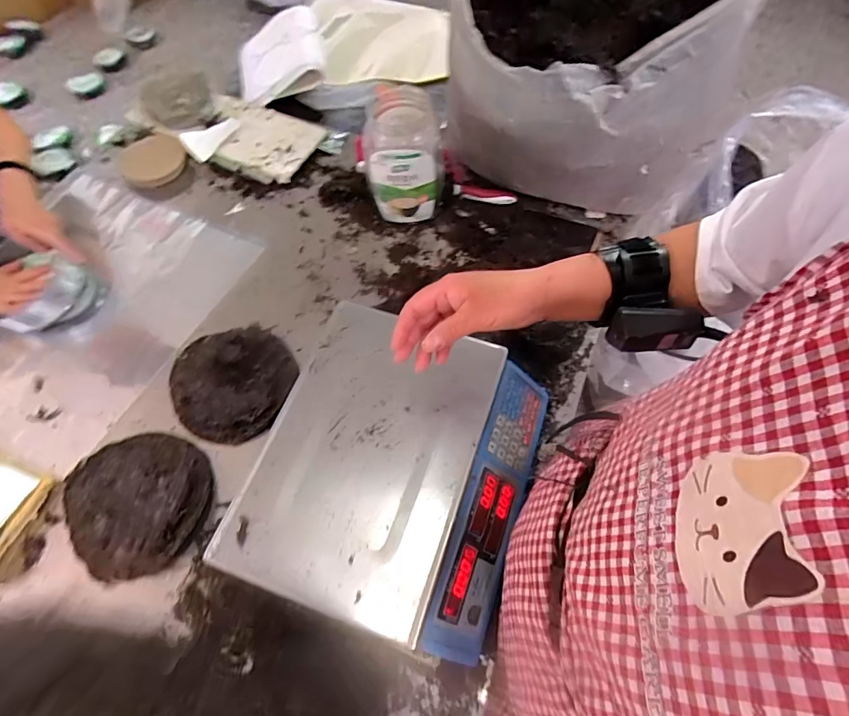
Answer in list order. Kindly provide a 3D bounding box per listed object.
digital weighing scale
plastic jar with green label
[{"bbox_3d":[-0.027,0.124,0.517,0.294,0.090,0.325,17,64,10],"label":"digital weighing scale"},{"bbox_3d":[-0.035,-0.377,0.823,0.135,0.198,0.147,-1,63,1],"label":"plastic jar with green label"}]

